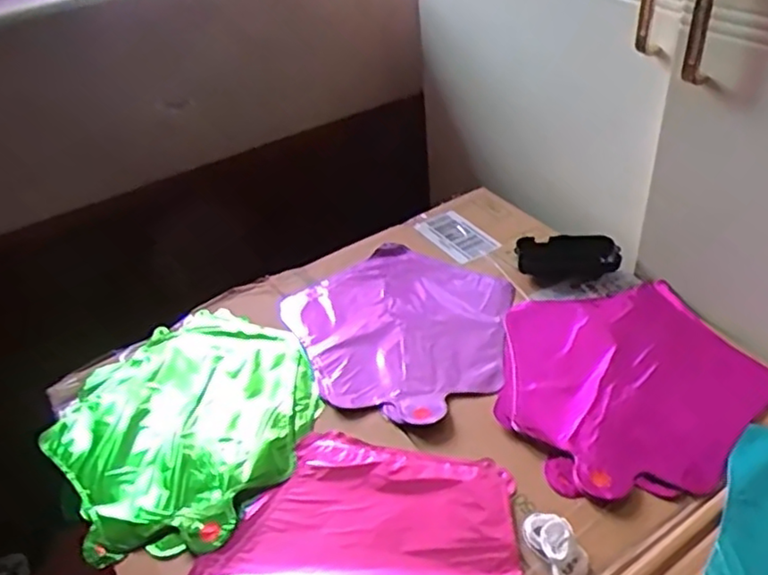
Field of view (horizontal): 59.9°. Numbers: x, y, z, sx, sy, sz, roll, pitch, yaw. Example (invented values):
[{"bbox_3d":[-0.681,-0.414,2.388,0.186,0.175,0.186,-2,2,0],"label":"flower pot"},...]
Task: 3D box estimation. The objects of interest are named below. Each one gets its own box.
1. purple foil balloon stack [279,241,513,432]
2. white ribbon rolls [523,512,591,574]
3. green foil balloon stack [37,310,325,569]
[{"bbox_3d":[0.024,0.034,0.679,0.219,0.009,0.236,-25,44,-23],"label":"purple foil balloon stack"},{"bbox_3d":[0.122,0.182,0.474,0.028,0.021,0.054,-26,44,-24],"label":"white ribbon rolls"},{"bbox_3d":[-0.176,0.122,0.612,0.229,0.023,0.245,-27,45,-25],"label":"green foil balloon stack"}]

